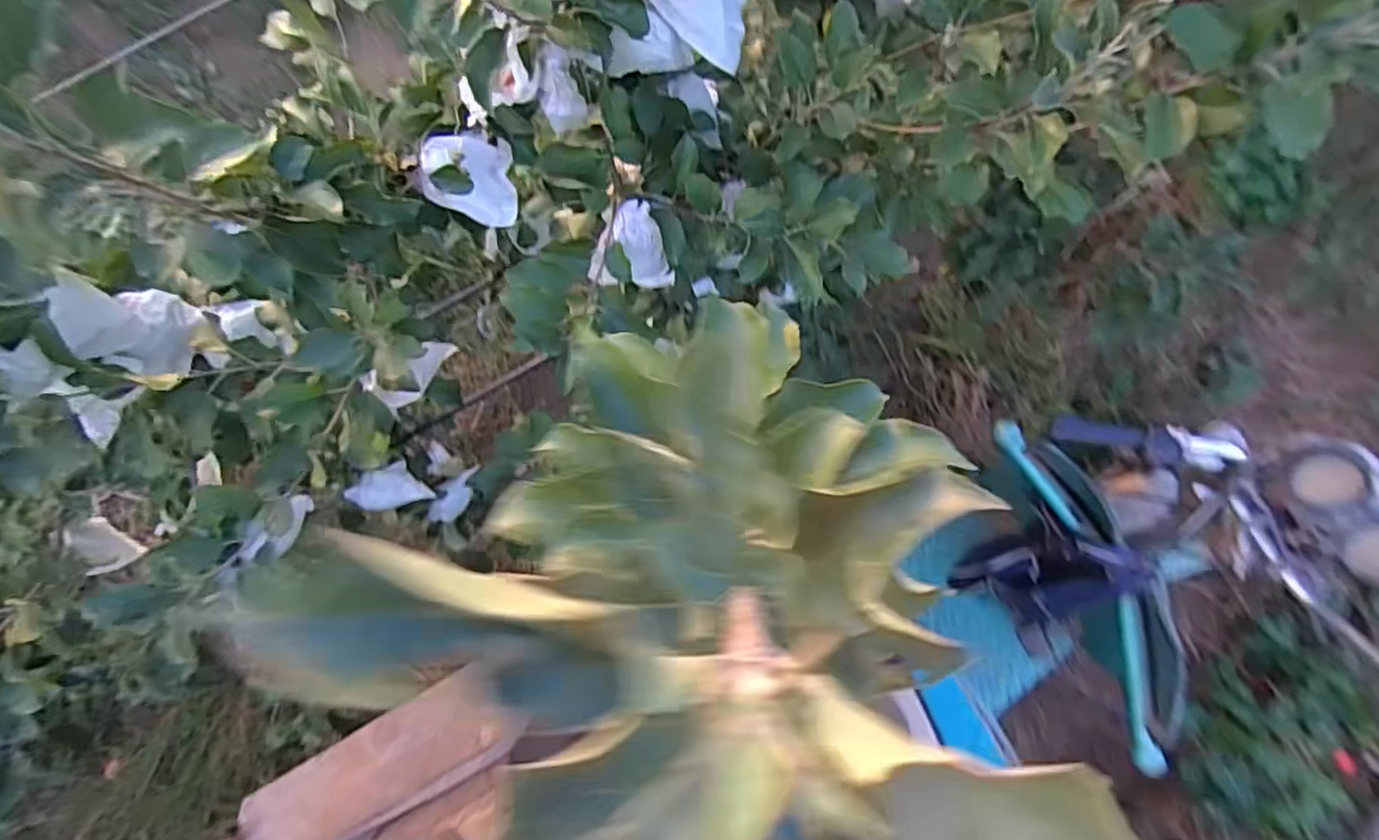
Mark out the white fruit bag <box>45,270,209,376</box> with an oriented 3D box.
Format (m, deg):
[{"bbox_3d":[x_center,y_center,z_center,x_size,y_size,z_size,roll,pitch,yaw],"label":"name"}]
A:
[{"bbox_3d":[-0.679,-0.111,0.828,0.062,0.180,0.112,21,85,5],"label":"white fruit bag"}]

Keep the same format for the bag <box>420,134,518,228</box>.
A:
[{"bbox_3d":[-0.261,-0.283,0.812,0.098,0.086,0.092,-4,84,2],"label":"bag"}]

